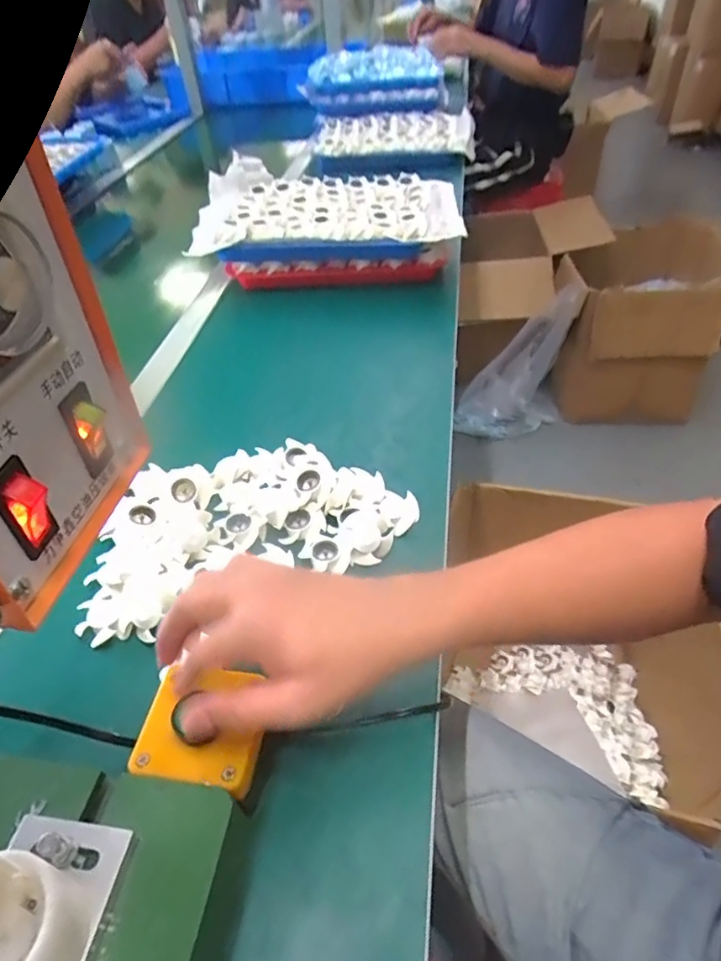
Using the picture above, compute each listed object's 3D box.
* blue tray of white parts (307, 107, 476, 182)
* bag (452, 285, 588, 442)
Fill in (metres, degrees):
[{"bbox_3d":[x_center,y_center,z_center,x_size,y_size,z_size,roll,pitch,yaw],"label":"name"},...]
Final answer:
[{"bbox_3d":[0.072,-0.791,1.351,0.364,0.080,0.381,-5,44,1],"label":"blue tray of white parts"},{"bbox_3d":[0.478,-0.296,1.564,0.293,0.492,0.083,11,41,-17],"label":"bag"}]

